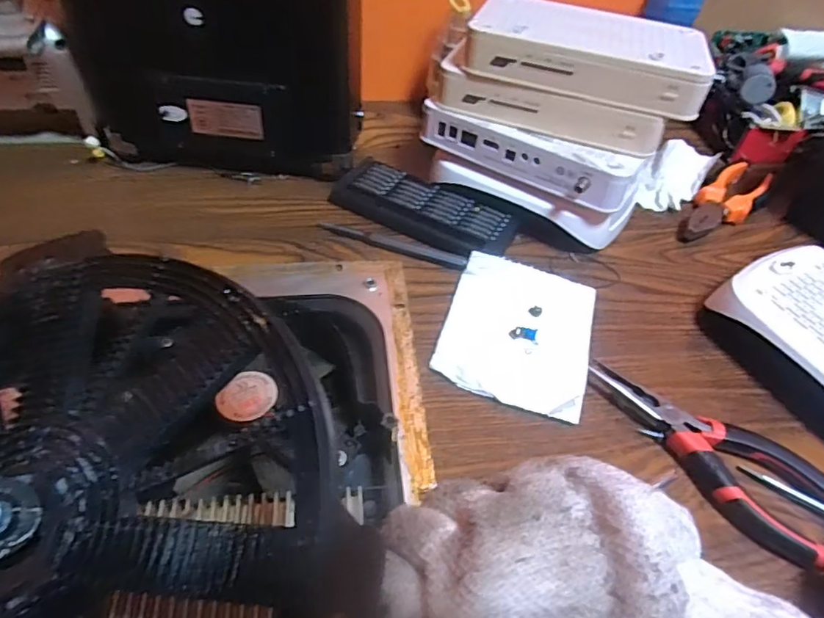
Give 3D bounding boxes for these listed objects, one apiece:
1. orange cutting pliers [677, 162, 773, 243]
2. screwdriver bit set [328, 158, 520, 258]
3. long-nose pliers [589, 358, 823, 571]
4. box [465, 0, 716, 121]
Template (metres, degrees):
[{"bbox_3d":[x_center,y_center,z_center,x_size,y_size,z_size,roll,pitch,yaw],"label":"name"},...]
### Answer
[{"bbox_3d":[0.287,-0.097,0.501,0.044,0.025,0.134,37,55,24],"label":"orange cutting pliers"},{"bbox_3d":[0.010,-0.087,0.467,0.155,0.018,0.061,24,51,15],"label":"screwdriver bit set"},{"bbox_3d":[0.176,0.086,0.334,0.151,0.015,0.056,33,54,22],"label":"long-nose pliers"},{"bbox_3d":[0.140,-0.208,0.430,0.175,0.031,0.111,15,49,8],"label":"box"}]

